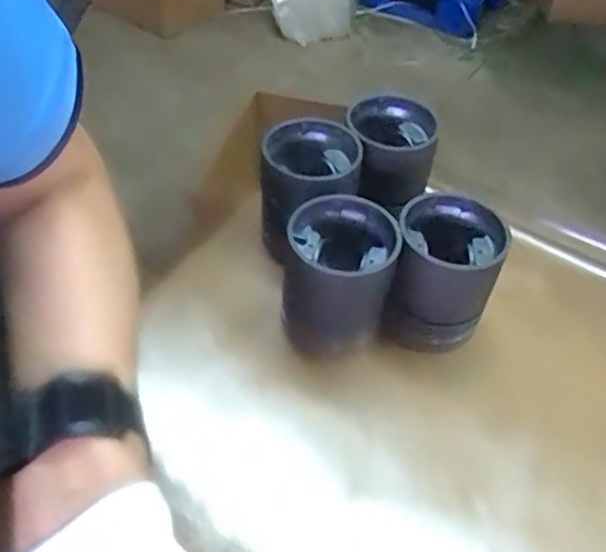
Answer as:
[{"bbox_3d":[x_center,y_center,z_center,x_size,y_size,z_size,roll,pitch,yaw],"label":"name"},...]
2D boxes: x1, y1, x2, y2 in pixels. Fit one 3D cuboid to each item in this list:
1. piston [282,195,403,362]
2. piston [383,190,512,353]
[{"bbox_3d":[0.029,0.004,0.558,0.089,0.122,0.083,4,46,0],"label":"piston"},{"bbox_3d":[0.120,0.004,0.572,0.090,0.112,0.107,10,47,5],"label":"piston"}]

